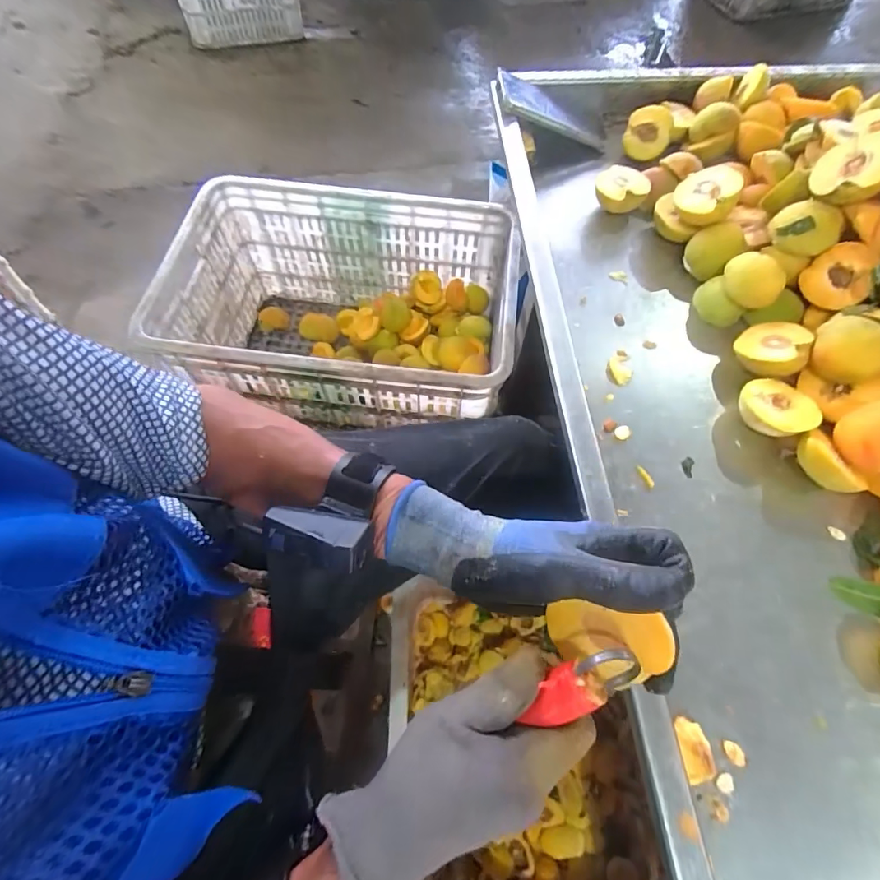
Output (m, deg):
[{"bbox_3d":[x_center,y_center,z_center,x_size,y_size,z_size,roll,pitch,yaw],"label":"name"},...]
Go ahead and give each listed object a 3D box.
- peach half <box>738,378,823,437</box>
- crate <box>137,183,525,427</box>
[{"bbox_3d":[0.311,-0.028,0.438,0.062,0.036,0.061,-22,66,-11],"label":"peach half"},{"bbox_3d":[-0.149,-0.199,0.809,0.515,0.262,0.349,6,64,2],"label":"crate"}]

